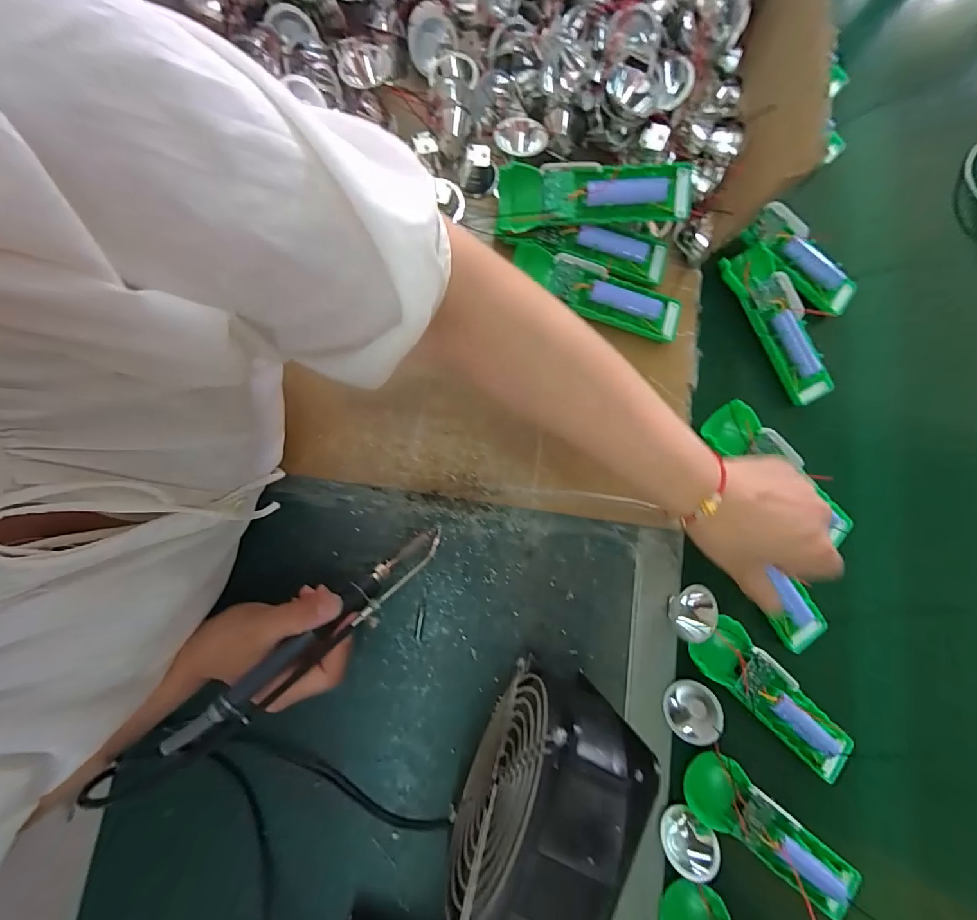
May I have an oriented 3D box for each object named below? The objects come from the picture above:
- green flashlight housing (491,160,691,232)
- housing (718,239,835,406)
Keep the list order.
[{"bbox_3d":[0.092,-0.233,0.367,0.166,0.028,0.047,-3,82,-5],"label":"green flashlight housing"},{"bbox_3d":[0.292,-0.137,0.423,0.047,0.026,0.164,-26,85,-8],"label":"housing"}]

